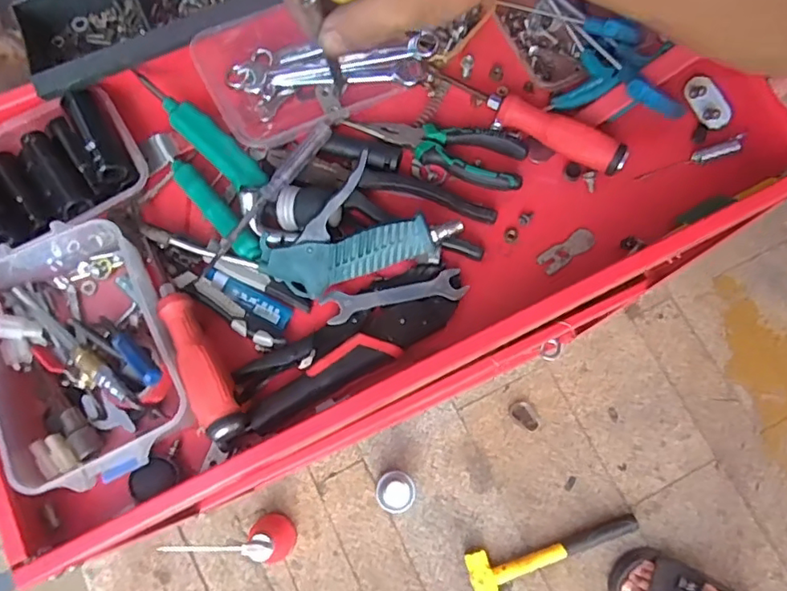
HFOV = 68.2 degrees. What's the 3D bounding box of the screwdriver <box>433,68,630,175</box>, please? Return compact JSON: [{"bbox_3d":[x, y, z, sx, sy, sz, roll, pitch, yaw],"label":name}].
[{"bbox_3d":[0.118,-0.157,0.507,0.178,0.033,0.025,33,75,7],"label":"screwdriver"}]

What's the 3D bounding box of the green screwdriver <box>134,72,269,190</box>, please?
[{"bbox_3d":[-0.164,-0.139,0.500,0.142,0.024,0.025,41,77,10],"label":"green screwdriver"}]

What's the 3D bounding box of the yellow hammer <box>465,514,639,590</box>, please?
[{"bbox_3d":[0.288,0.470,1.016,0.315,0.033,0.103,-11,74,-4],"label":"yellow hammer"}]

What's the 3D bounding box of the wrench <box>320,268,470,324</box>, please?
[{"bbox_3d":[0.001,0.000,0.470,0.113,0.011,0.026,-10,74,-5],"label":"wrench"}]

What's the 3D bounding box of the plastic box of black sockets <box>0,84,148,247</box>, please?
[{"bbox_3d":[-0.291,-0.100,0.482,0.153,0.040,0.110,-27,76,-9],"label":"plastic box of black sockets"}]

